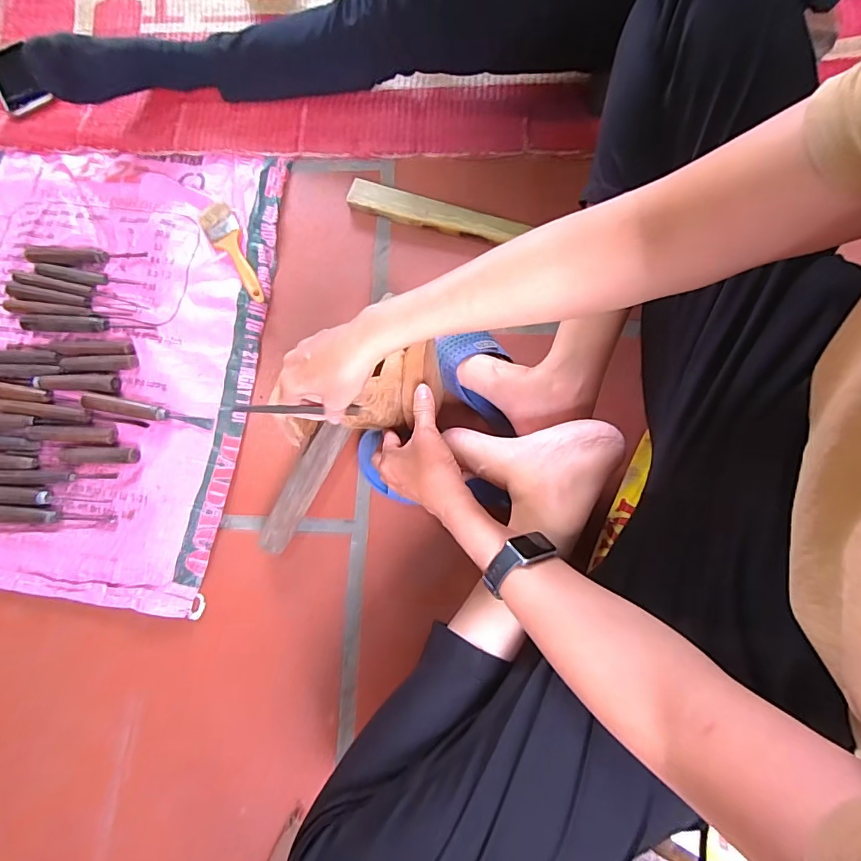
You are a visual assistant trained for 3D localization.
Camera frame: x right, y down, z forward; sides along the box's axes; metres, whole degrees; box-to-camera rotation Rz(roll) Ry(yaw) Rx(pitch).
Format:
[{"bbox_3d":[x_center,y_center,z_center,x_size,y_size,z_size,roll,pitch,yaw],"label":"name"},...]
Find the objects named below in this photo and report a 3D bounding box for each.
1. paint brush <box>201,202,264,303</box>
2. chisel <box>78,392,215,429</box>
[{"bbox_3d":[-0.269,-0.250,0.656,0.045,0.016,0.182,-33,77,-4],"label":"paint brush"},{"bbox_3d":[-0.363,-0.024,0.606,0.169,0.016,0.019,11,78,6],"label":"chisel"}]

